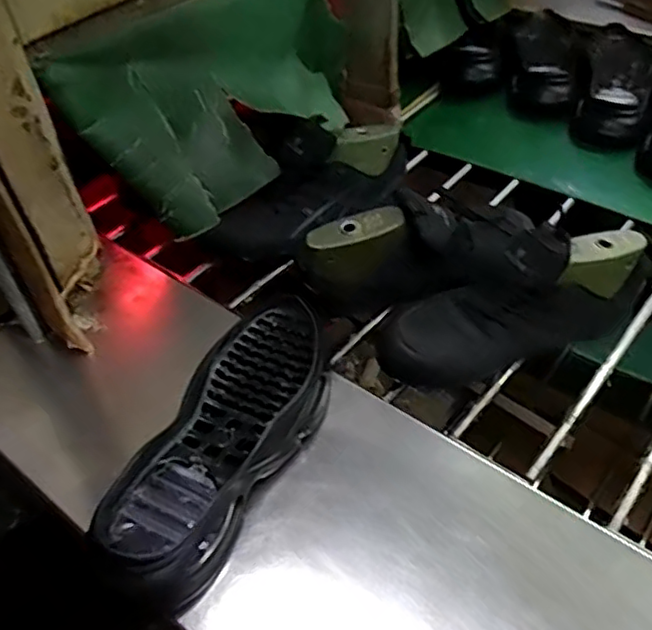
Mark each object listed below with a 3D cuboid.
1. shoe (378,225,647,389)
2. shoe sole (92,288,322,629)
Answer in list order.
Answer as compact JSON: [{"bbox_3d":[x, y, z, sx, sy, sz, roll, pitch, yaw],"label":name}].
[{"bbox_3d":[0.166,-0.021,0.585,0.250,0.112,0.089,-20,47,-13],"label":"shoe"},{"bbox_3d":[-0.075,0.095,0.517,0.109,0.048,0.284,13,49,18],"label":"shoe sole"}]

